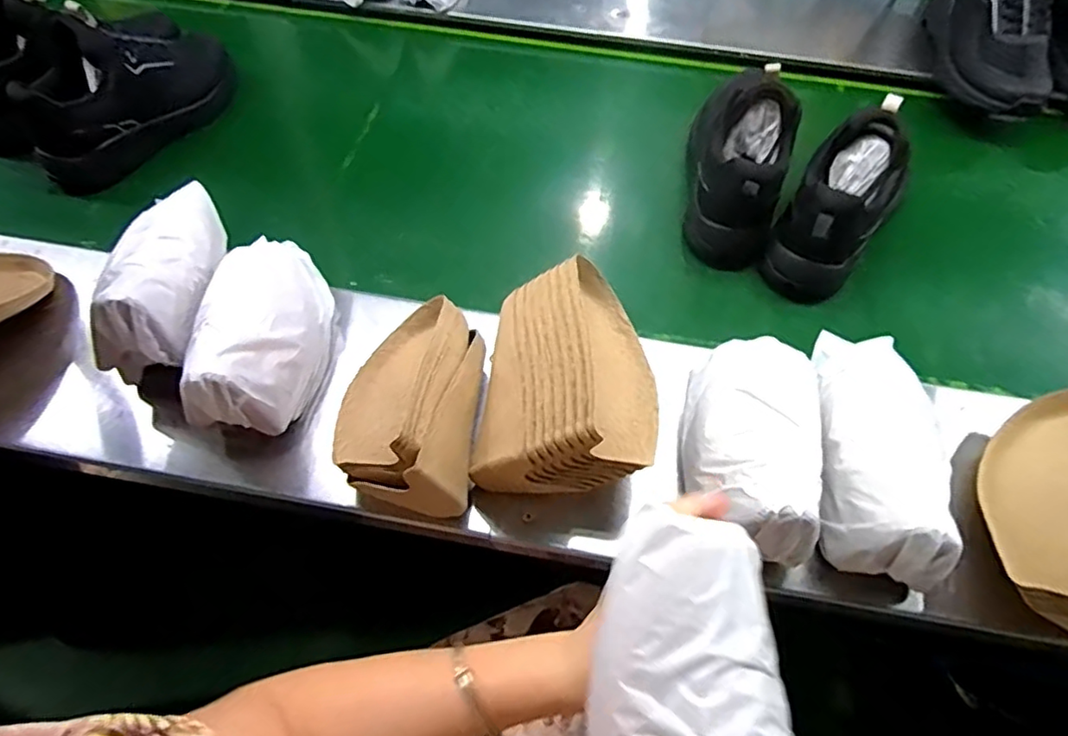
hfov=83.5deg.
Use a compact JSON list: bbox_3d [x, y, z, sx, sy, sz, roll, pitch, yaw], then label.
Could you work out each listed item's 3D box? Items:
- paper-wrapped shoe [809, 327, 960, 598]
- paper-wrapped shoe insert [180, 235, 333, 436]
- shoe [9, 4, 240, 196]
[{"bbox_3d":[0.307,0.057,0.511,0.106,0.085,0.239,13,60,5],"label":"paper-wrapped shoe"},{"bbox_3d":[-0.252,-0.045,0.561,0.093,0.106,0.215,2,59,-2],"label":"paper-wrapped shoe insert"},{"bbox_3d":[-0.533,-0.366,0.787,0.093,0.161,0.284,30,62,14],"label":"shoe"}]

